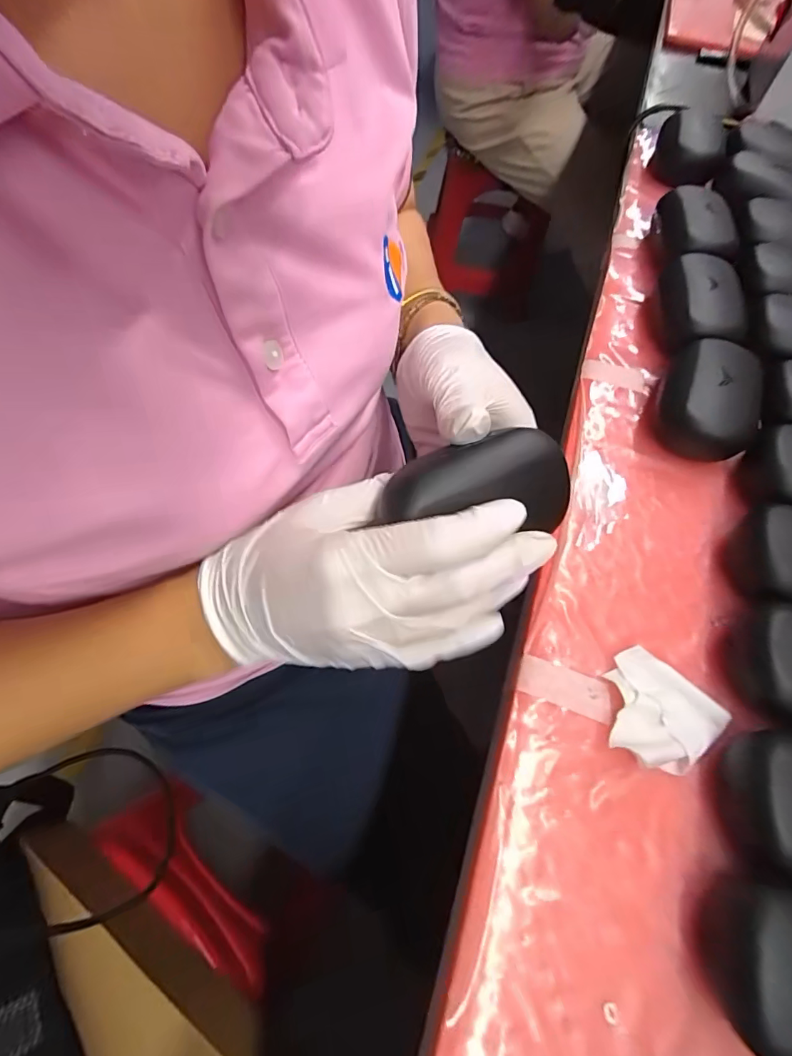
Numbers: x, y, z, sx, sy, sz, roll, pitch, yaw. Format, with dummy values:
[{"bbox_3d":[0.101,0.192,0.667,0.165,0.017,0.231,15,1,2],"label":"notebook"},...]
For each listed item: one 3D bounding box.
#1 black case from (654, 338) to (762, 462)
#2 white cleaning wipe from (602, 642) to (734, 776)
[{"bbox_3d":[0.204,-0.084,0.302,0.054,0.034,0.076,18,65,4],"label":"black case"},{"bbox_3d":[0.128,0.092,0.226,0.054,0.010,0.046,43,70,15],"label":"white cleaning wipe"}]

